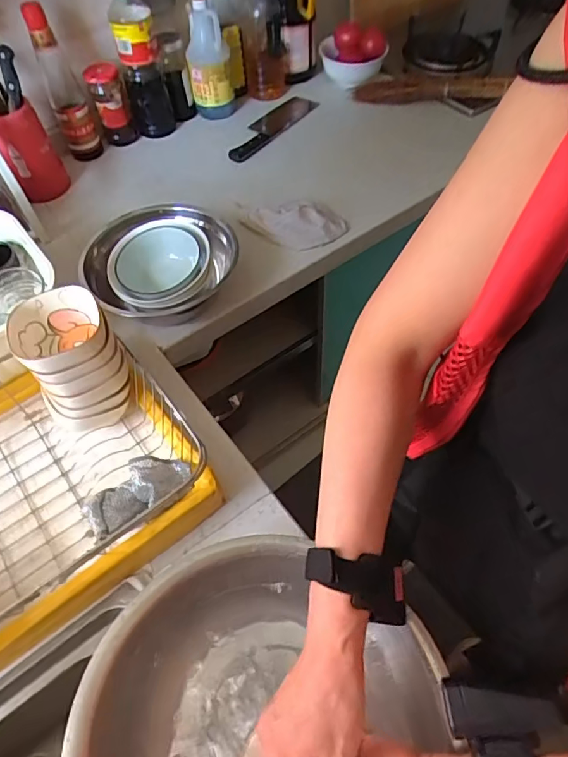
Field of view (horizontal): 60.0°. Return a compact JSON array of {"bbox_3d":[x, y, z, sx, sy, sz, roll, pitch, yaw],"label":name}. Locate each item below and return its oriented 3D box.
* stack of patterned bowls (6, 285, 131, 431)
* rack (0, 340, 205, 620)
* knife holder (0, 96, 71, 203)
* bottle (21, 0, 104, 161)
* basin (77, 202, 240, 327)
[{"bbox_3d":[-0.234,-0.012,0.575,0.090,0.162,0.089,-28,60,-15],"label":"stack of patterned bowls"},{"bbox_3d":[-0.318,0.113,0.545,0.382,0.092,0.270,-37,62,-20],"label":"rack"},{"bbox_3d":[-0.451,-0.401,0.875,0.084,0.168,0.089,-25,59,-13],"label":"knife holder"},{"bbox_3d":[-0.402,-0.533,0.890,0.060,0.246,0.071,-19,58,-10],"label":"bottle"},{"bbox_3d":[-0.184,-0.168,0.739,0.201,0.077,0.205,-1,57,2],"label":"basin"}]

